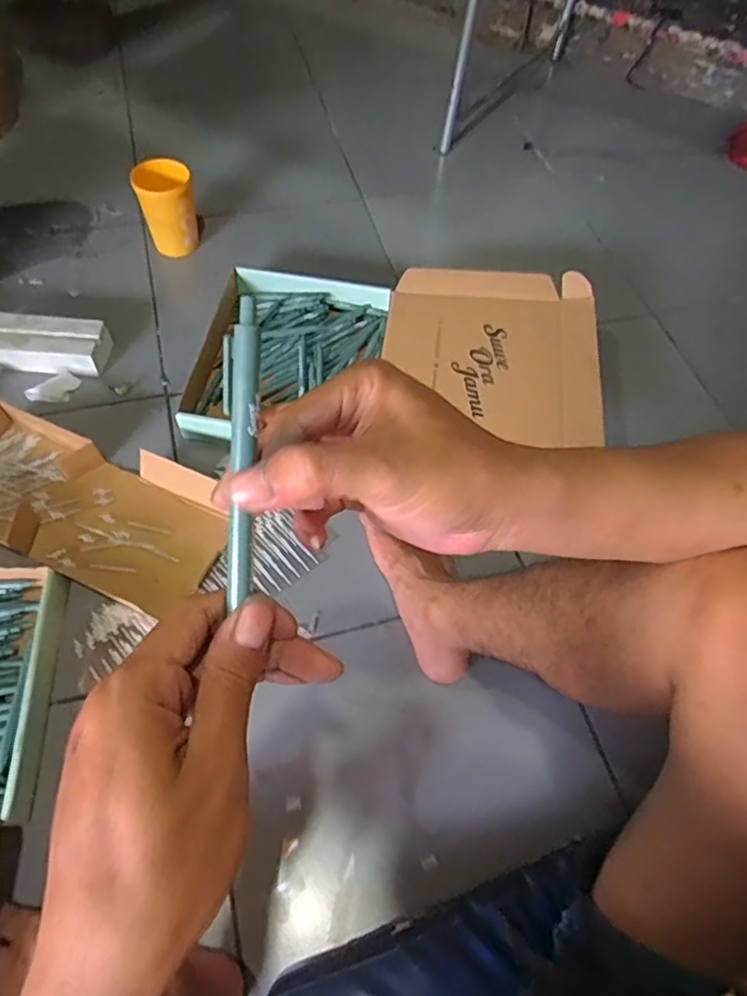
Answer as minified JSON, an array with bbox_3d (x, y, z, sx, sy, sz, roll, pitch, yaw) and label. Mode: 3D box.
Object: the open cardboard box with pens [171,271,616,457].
[{"bbox_3d":[0.029,-0.208,0.883,0.566,0.113,0.322,4,59,-2],"label":"open cardboard box with pens"}]

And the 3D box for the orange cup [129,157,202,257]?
[{"bbox_3d":[-0.336,-0.469,0.986,0.088,0.136,0.076,-16,61,-13],"label":"orange cup"}]

